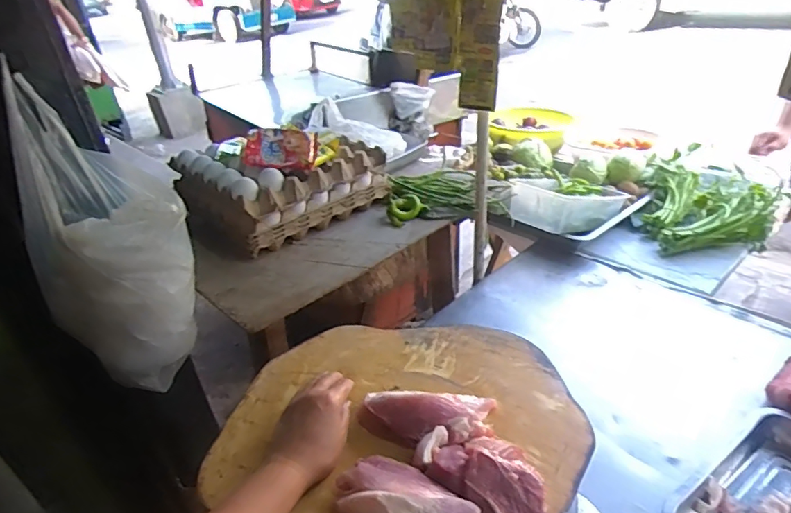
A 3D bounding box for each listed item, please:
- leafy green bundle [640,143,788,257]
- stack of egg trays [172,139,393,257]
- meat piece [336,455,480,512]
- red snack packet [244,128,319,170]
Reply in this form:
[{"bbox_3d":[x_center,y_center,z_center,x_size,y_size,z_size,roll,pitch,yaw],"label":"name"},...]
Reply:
[{"bbox_3d":[0.671,-0.123,1.098,0.242,0.091,0.363,8,35,19],"label":"leafy green bundle"},{"bbox_3d":[-0.207,-0.143,0.935,0.300,0.128,0.263,-29,40,-31],"label":"stack of egg trays"},{"bbox_3d":[0.004,0.234,0.476,0.129,0.041,0.071,15,38,28],"label":"meat piece"},{"bbox_3d":[-0.195,-0.185,0.863,0.117,0.042,0.113,-4,33,2],"label":"red snack packet"}]

